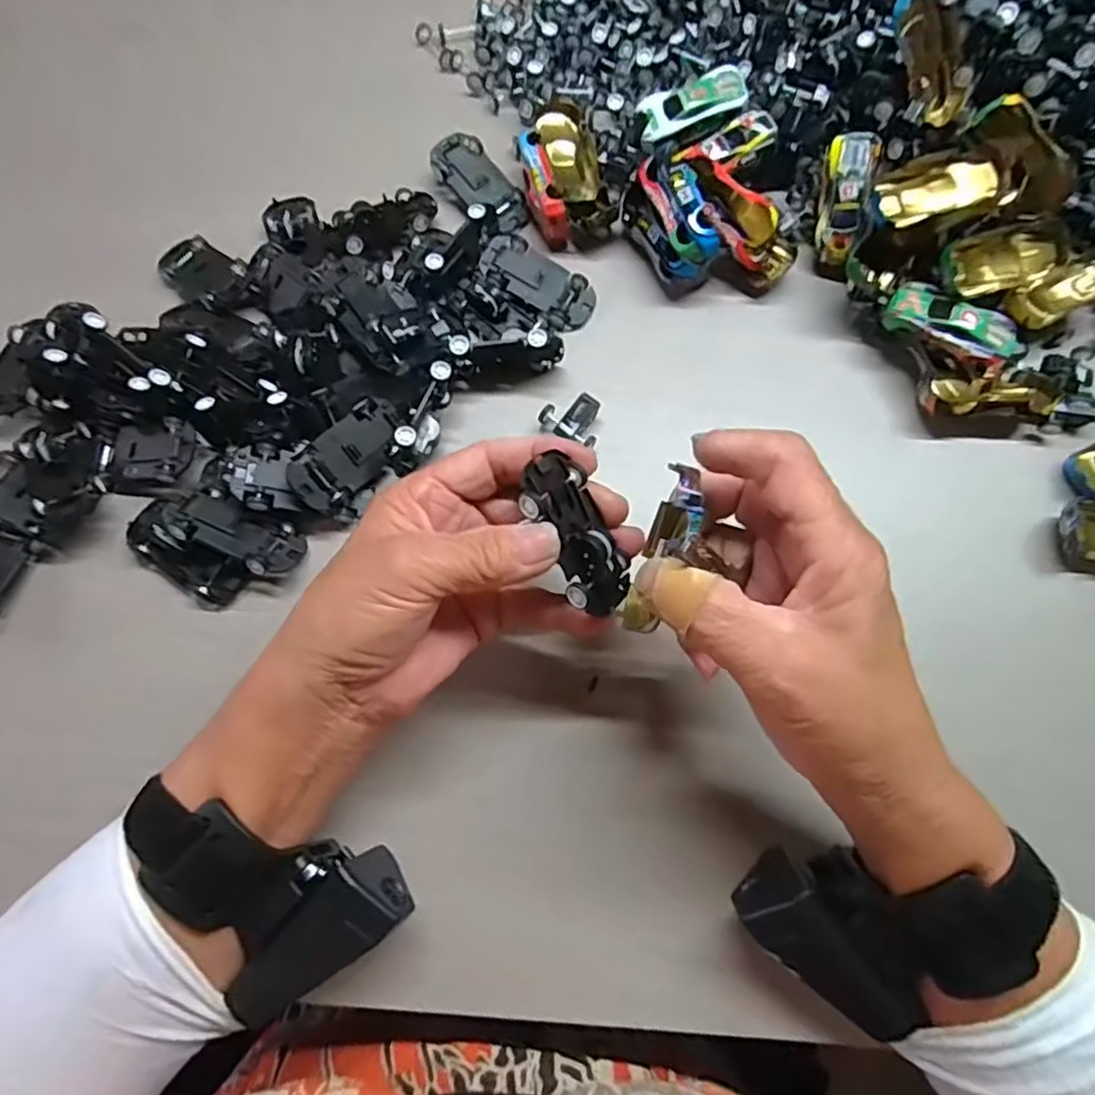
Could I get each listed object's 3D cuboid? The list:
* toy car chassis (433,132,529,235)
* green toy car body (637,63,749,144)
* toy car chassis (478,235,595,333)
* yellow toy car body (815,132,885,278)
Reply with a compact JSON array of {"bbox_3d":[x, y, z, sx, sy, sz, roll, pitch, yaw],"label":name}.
[{"bbox_3d":[-0.037,-0.207,0.375,0.063,0.006,0.029,42,87,-6],"label":"toy car chassis"},{"bbox_3d":[0.083,-0.248,0.371,0.061,0.018,0.029,-19,75,-6],"label":"green toy car body"},{"bbox_3d":[-0.006,-0.143,0.358,0.064,0.010,0.036,25,74,-7],"label":"toy car chassis"},{"bbox_3d":[0.159,-0.181,0.349,0.022,0.022,0.068,3,111,1],"label":"yellow toy car body"}]

